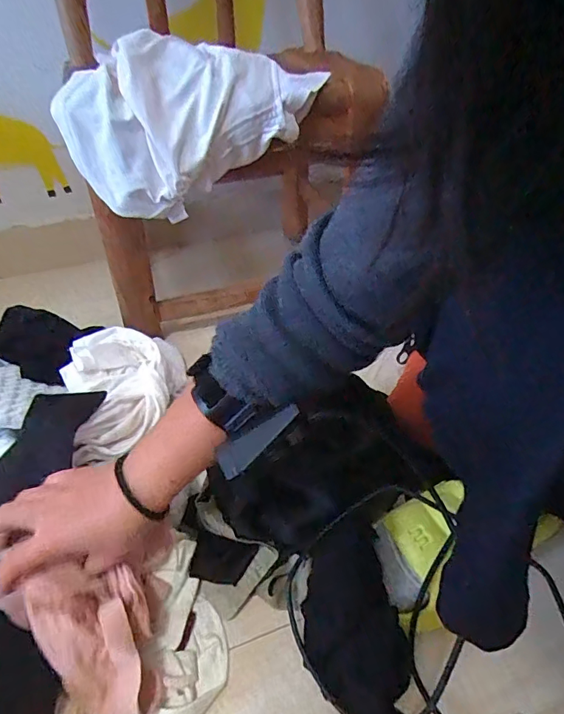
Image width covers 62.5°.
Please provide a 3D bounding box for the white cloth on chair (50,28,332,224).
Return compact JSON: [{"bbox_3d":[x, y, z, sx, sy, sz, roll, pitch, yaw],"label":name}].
[{"bbox_3d":[-0.110,-0.294,0.582,0.303,0.157,0.150,-23,46,-25],"label":"white cloth on chair"}]

